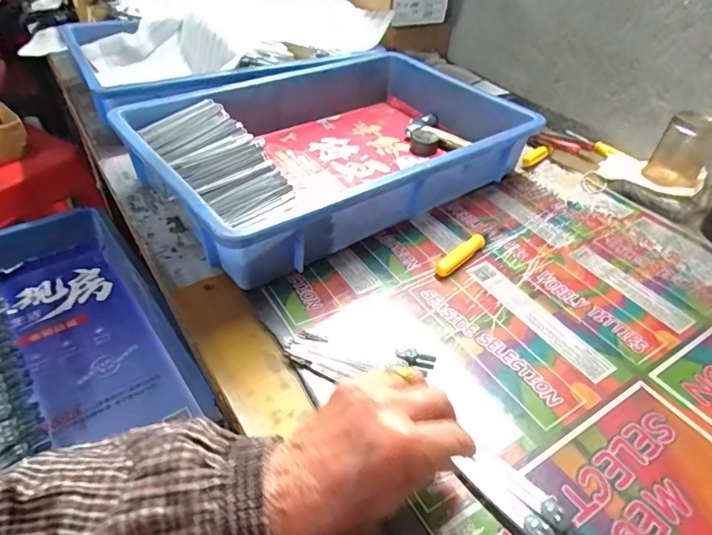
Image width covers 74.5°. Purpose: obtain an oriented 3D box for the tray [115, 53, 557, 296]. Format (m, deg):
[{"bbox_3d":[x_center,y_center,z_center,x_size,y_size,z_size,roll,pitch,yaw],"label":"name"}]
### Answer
[{"bbox_3d":[-0.029,-0.157,0.572,0.427,0.085,0.314,-26,50,-29],"label":"tray"}]

